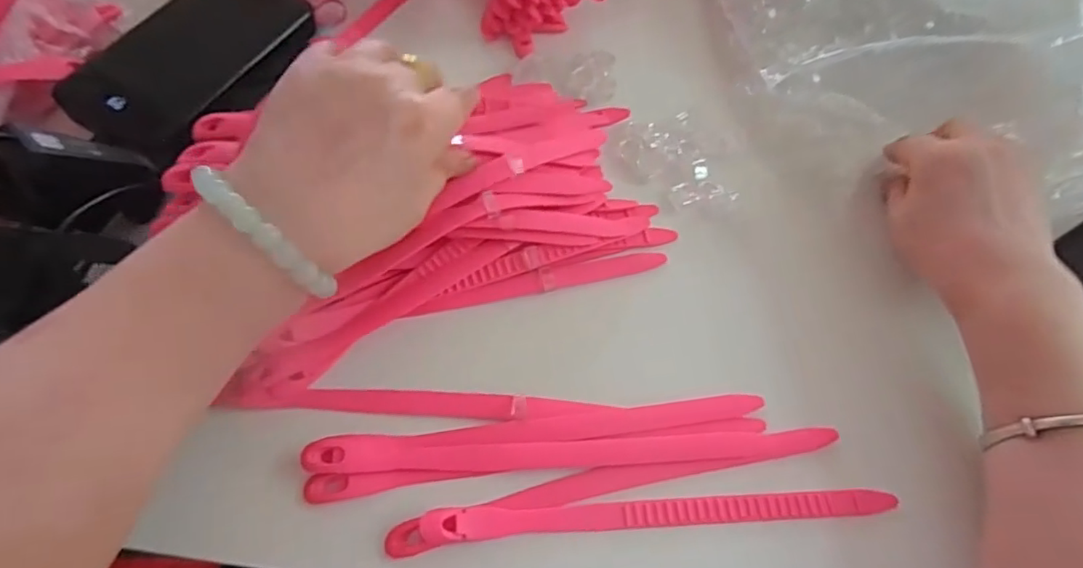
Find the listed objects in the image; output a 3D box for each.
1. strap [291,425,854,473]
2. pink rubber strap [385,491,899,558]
[{"bbox_3d":[0.020,0.081,0.283,0.259,0.013,0.016,-1,61,-5],"label":"strap"},{"bbox_3d":[0.051,0.106,0.267,0.238,0.011,0.016,-3,61,-6],"label":"pink rubber strap"}]

